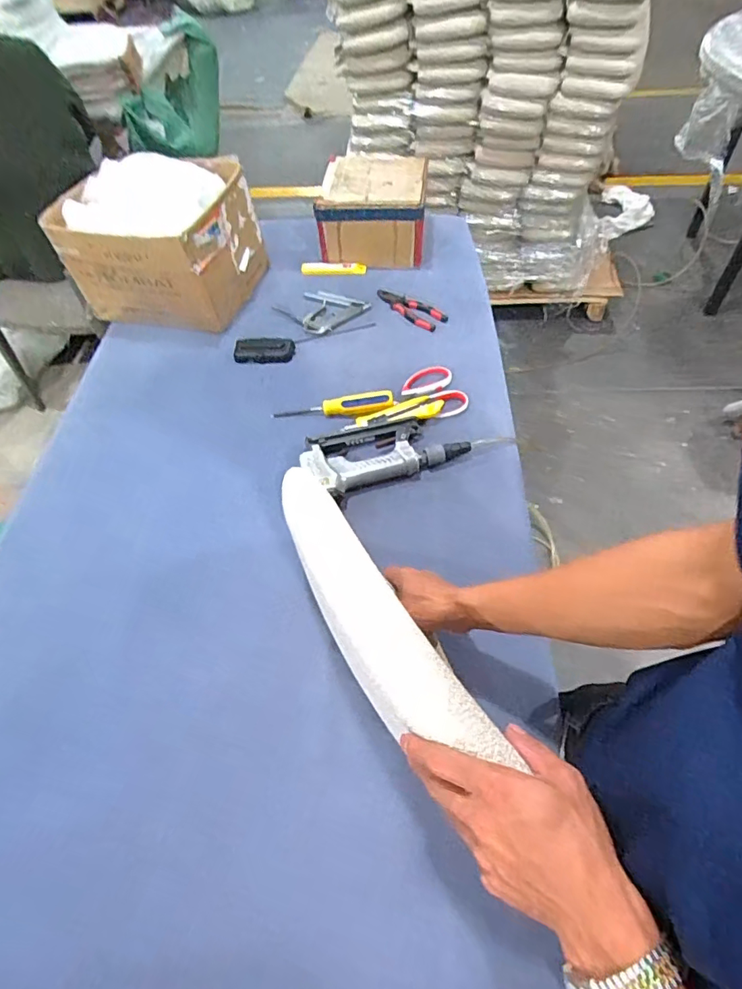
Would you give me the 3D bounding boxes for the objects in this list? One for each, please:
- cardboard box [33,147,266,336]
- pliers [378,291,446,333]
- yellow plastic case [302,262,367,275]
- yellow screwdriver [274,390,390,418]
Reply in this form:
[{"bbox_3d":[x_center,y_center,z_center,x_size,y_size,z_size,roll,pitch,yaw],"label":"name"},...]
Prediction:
[{"bbox_3d":[-0.392,-0.473,0.964,0.313,0.212,0.240,5,55,8],"label":"cardboard box"},{"bbox_3d":[0.074,-0.361,0.992,0.155,0.012,0.054,37,64,26],"label":"pliers"},{"bbox_3d":[-0.079,-0.476,1.074,0.135,0.016,0.023,5,55,8],"label":"yellow plastic case"},{"bbox_3d":[-0.063,-0.146,0.834,0.196,0.028,0.033,-5,54,0],"label":"yellow screwdriver"}]

